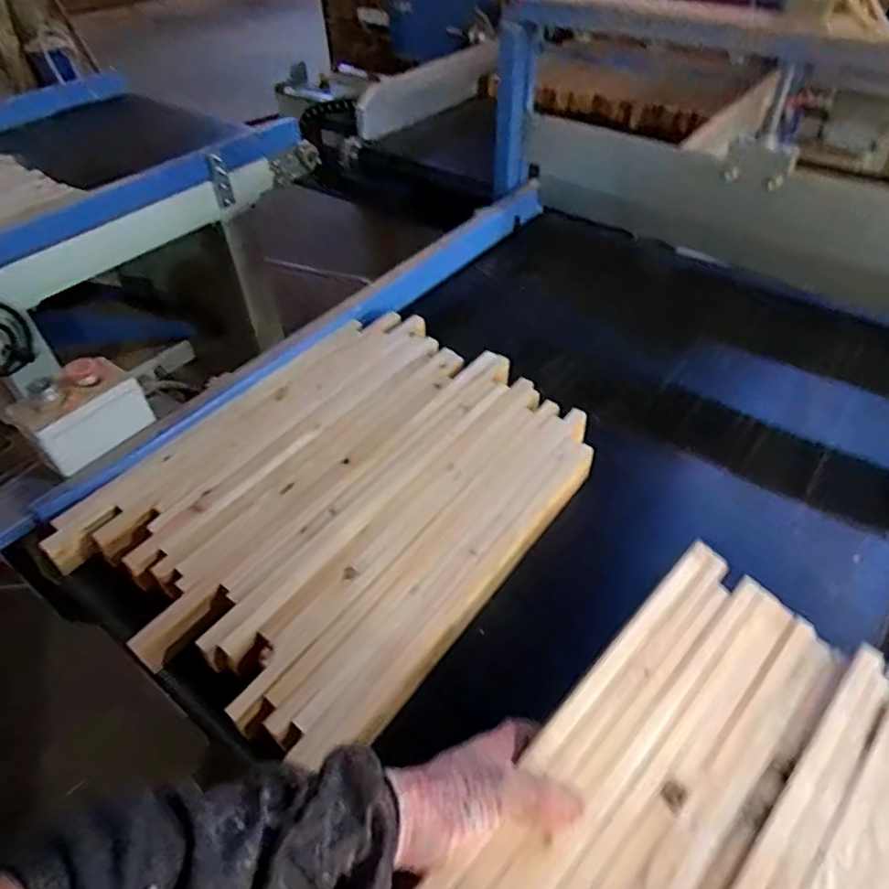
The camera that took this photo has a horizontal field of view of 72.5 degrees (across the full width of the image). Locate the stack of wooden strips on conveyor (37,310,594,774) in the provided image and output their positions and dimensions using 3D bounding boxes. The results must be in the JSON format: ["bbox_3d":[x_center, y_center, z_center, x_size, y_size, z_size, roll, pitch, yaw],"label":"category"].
[{"bbox_3d":[-0.111,0.048,0.745,0.423,0.047,0.538,28,53,28],"label":"stack of wooden strips on conveyor"}]

